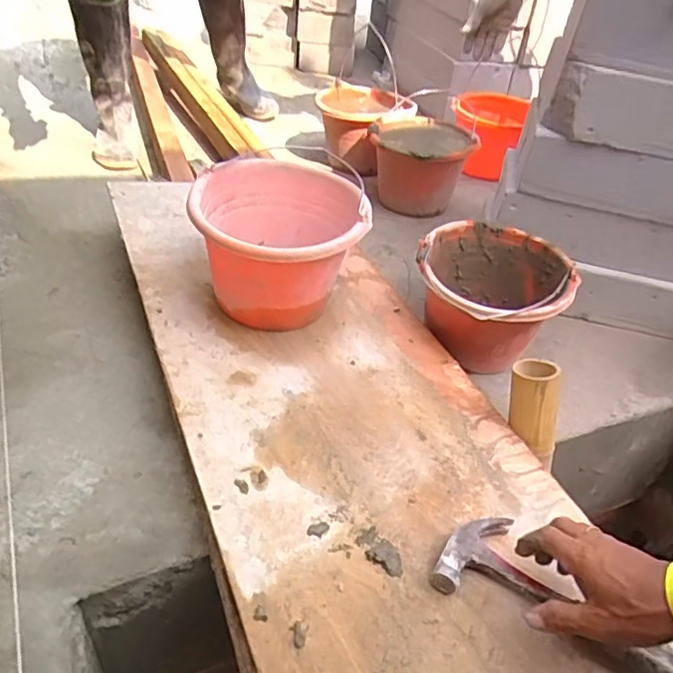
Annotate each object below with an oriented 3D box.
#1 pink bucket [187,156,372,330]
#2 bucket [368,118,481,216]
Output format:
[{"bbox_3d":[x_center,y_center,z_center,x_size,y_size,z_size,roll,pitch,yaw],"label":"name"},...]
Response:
[{"bbox_3d":[-0.077,-0.122,0.762,0.216,0.163,0.243,-4,41,-14],"label":"pink bucket"},{"bbox_3d":[0.182,-0.383,1.272,0.210,0.157,0.213,4,40,-4],"label":"bucket"}]

